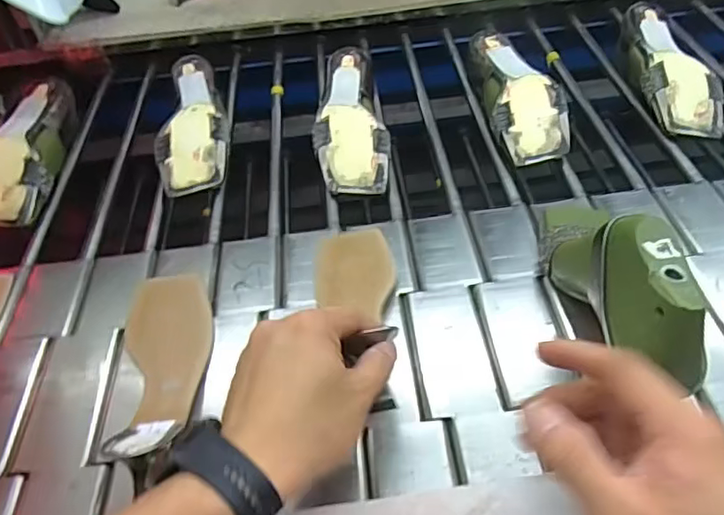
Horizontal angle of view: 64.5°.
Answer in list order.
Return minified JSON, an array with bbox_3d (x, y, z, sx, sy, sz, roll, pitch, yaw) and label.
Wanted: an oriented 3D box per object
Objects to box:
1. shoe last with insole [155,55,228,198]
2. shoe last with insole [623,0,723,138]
[{"bbox_3d":[-0.204,-0.162,0.689,0.079,0.055,0.215,-14,48,-7],"label":"shoe last with insole"},{"bbox_3d":[0.367,-0.229,0.696,0.086,0.059,0.230,0,48,6],"label":"shoe last with insole"}]

